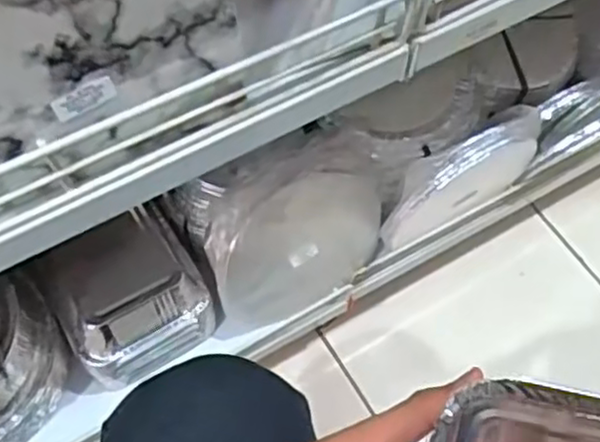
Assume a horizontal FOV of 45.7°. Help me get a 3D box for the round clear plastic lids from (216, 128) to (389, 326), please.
[{"bbox_3d":[0.002,0.008,0.792,0.201,0.205,0.057,-24,44,-22],"label":"round clear plastic lids"}]

